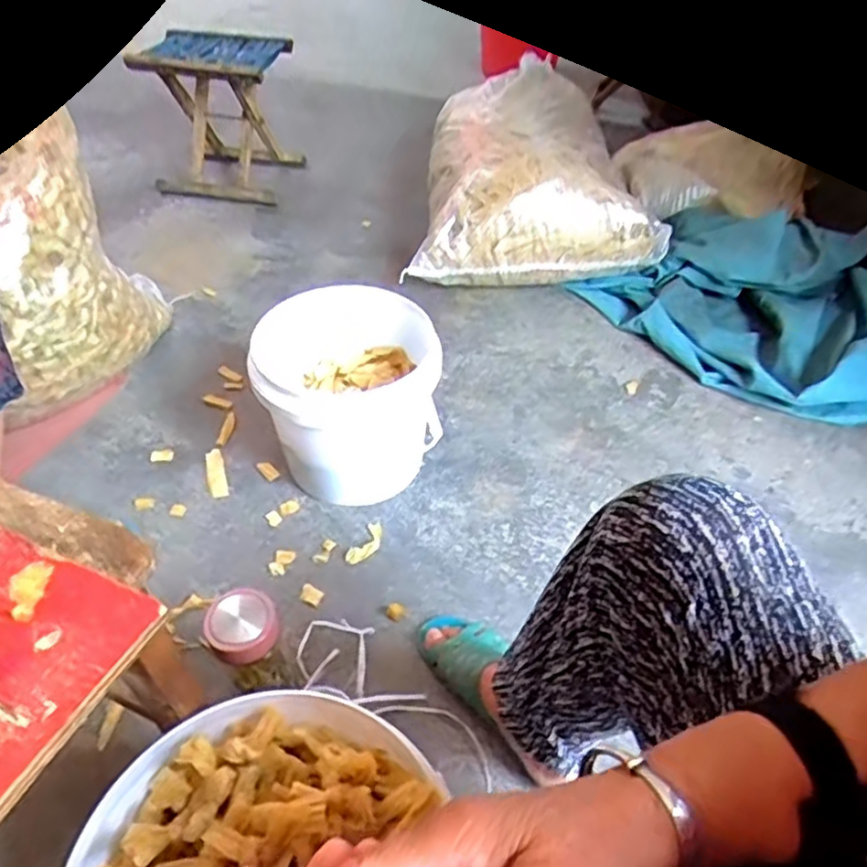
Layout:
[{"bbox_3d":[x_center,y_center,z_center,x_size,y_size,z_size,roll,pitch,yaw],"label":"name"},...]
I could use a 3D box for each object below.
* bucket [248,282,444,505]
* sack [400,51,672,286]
[{"bbox_3d":[-0.124,-0.062,0.987,0.250,0.238,0.238,1,45,-1],"label":"bucket"},{"bbox_3d":[0.208,-0.538,1.389,0.466,0.281,0.452,1,45,0],"label":"sack"}]

